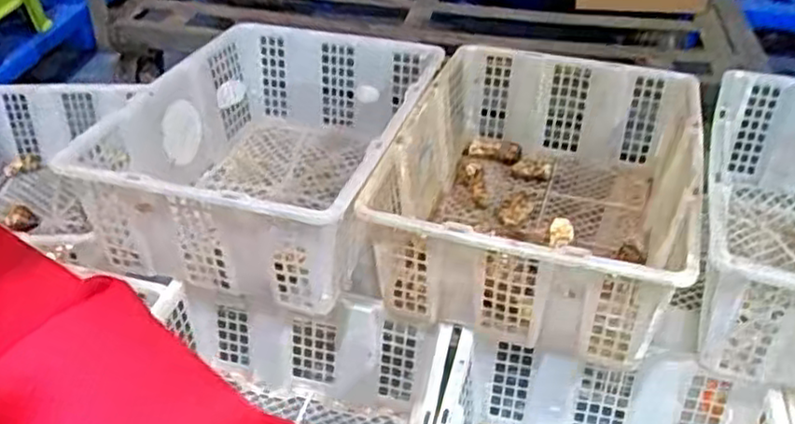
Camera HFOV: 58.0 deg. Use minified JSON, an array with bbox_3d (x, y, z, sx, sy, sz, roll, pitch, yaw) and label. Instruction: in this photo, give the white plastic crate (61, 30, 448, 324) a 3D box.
[{"bbox_3d":[-0.182,-0.086,0.968,0.394,0.177,0.474,12,38,14],"label":"white plastic crate"}]

